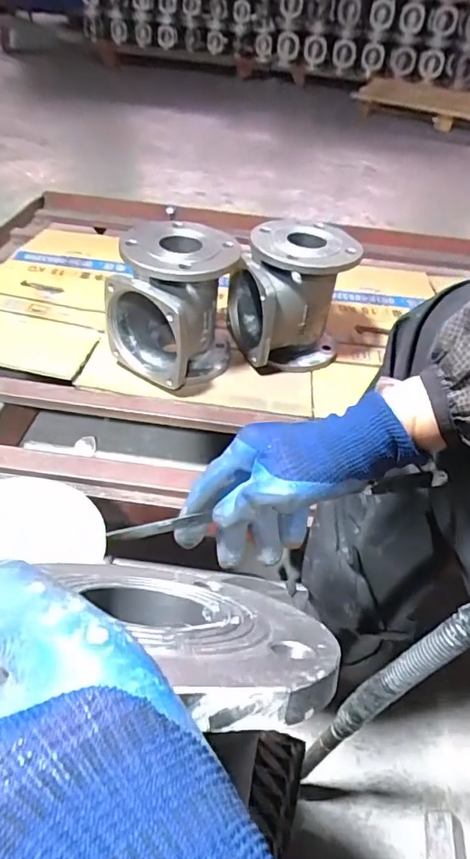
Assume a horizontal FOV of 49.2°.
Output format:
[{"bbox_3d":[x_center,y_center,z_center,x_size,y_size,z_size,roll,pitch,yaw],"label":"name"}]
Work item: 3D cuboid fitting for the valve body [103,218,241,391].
[{"bbox_3d":[-0.093,-0.198,0.814,0.158,0.194,0.177,29,45,24],"label":"valve body"}]

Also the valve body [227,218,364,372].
[{"bbox_3d":[0.095,-0.226,0.876,0.187,0.196,0.153,-14,45,-23],"label":"valve body"}]

